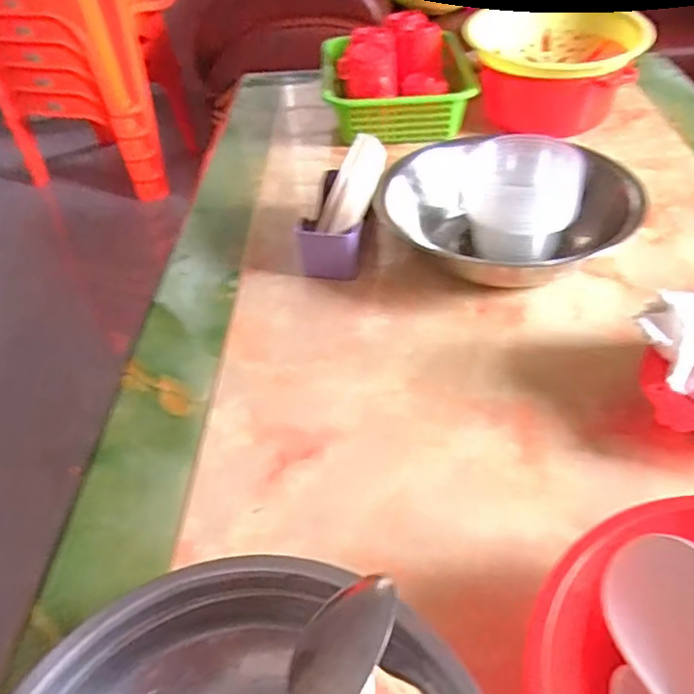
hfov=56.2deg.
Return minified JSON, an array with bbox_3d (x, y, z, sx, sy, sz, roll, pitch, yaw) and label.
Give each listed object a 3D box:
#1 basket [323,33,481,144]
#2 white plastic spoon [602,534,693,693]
[{"bbox_3d":[0.076,-0.396,0.994,0.221,0.072,0.211,-4,41,1],"label":"basket"},{"bbox_3d":[0.175,0.188,0.334,0.056,0.032,0.179,2,55,7],"label":"white plastic spoon"}]

